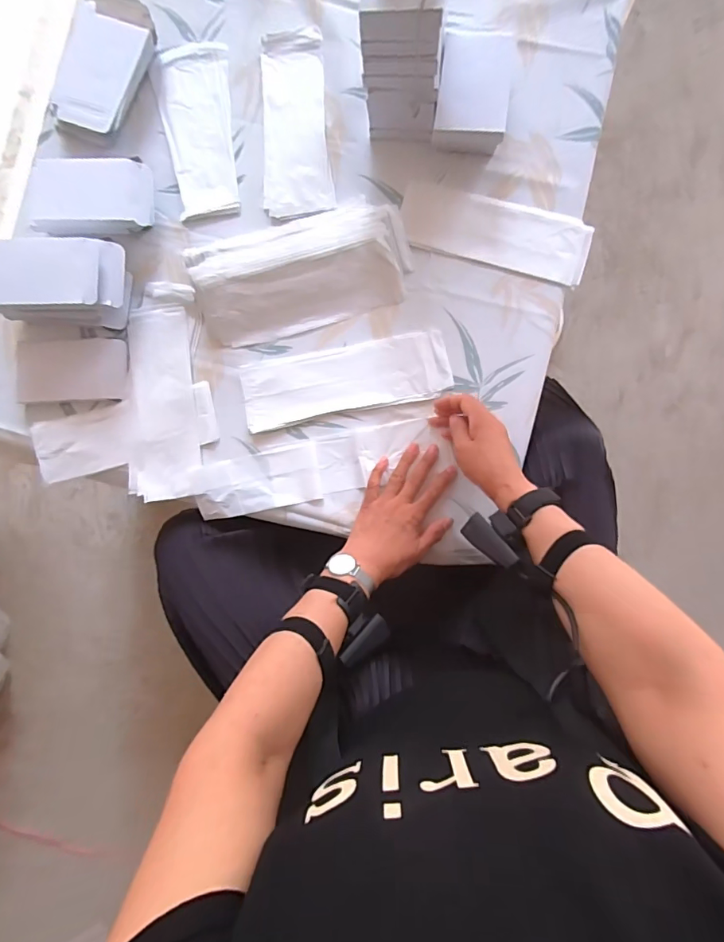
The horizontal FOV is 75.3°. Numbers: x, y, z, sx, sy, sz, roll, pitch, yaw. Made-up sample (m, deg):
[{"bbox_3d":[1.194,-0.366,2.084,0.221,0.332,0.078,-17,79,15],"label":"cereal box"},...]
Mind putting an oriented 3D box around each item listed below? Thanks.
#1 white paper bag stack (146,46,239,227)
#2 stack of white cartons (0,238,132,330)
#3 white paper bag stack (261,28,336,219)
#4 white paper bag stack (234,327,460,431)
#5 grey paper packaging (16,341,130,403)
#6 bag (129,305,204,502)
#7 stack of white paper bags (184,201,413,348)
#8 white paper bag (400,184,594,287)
[{"bbox_3d":[-0.240,-0.494,0.682,0.106,0.009,0.265,-6,87,3],"label":"white paper bag stack"},{"bbox_3d":[-0.404,-0.244,0.620,0.181,0.104,0.088,-4,87,3],"label":"stack of white cartons"},{"bbox_3d":[-0.094,-0.492,0.664,0.094,0.012,0.268,-3,87,3],"label":"white paper bag stack"},{"bbox_3d":[-0.023,-0.123,0.630,0.276,0.013,0.089,-10,87,2],"label":"white paper bag stack"},{"bbox_3d":[-0.405,-0.140,0.656,0.152,0.010,0.084,-2,87,3],"label":"grey paper packaging"},{"bbox_3d":[-0.275,-0.097,0.649,0.095,0.010,0.265,-4,87,3],"label":"bag"},{"bbox_3d":[-0.082,-0.271,0.635,0.291,0.038,0.149,-16,86,2],"label":"stack of white paper bags"},{"bbox_3d":[0.177,-0.322,0.636,0.253,0.017,0.085,16,88,4],"label":"white paper bag"}]

